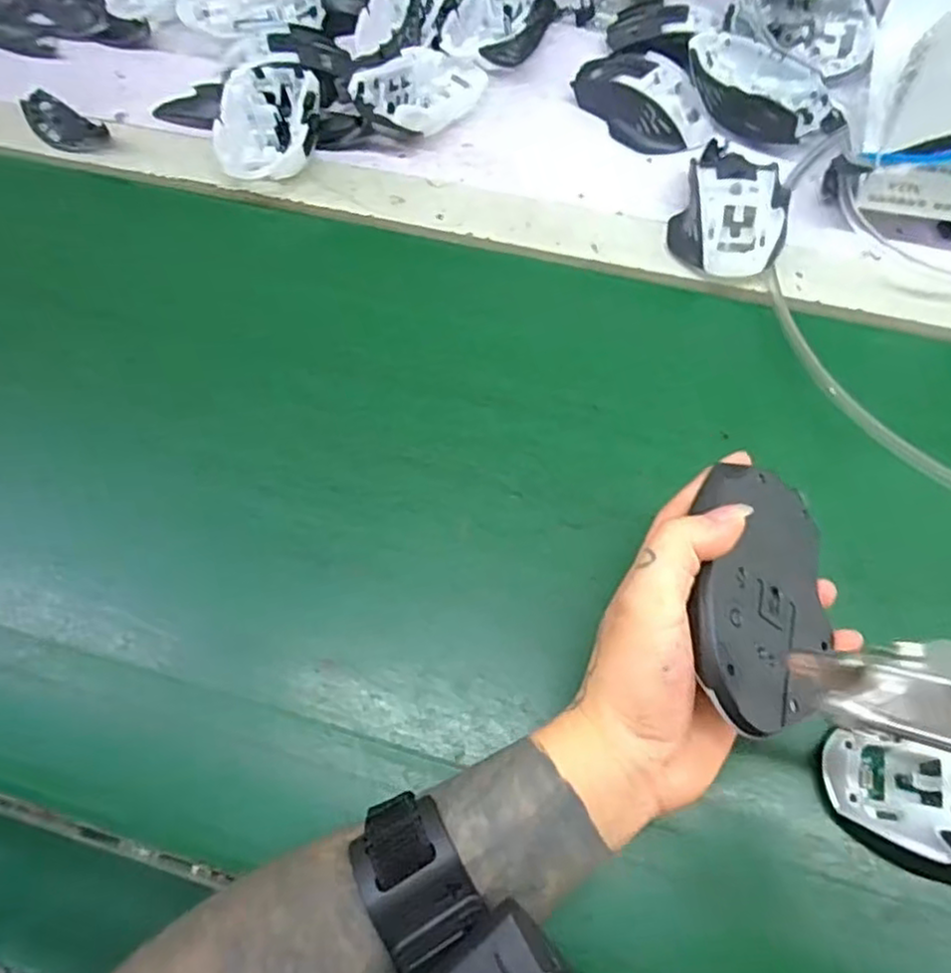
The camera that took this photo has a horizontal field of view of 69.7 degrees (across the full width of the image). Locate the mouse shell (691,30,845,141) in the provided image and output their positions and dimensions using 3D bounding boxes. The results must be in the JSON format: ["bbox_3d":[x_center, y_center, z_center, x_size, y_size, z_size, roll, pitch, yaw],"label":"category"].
[{"bbox_3d":[0.219,-0.302,0.521,0.119,0.034,0.066,33,69,15],"label":"mouse shell"}]

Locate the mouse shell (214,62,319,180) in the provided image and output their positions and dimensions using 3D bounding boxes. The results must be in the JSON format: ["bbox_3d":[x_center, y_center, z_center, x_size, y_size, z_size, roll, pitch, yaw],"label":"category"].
[{"bbox_3d":[-0.153,-0.270,0.510,0.068,0.033,0.110,0,64,1],"label":"mouse shell"}]

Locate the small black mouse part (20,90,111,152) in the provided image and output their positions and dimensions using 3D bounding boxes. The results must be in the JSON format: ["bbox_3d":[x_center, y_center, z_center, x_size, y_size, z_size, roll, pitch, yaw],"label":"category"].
[{"bbox_3d":[-0.325,-0.283,0.533,0.083,0.008,0.036,33,69,15],"label":"small black mouse part"}]

